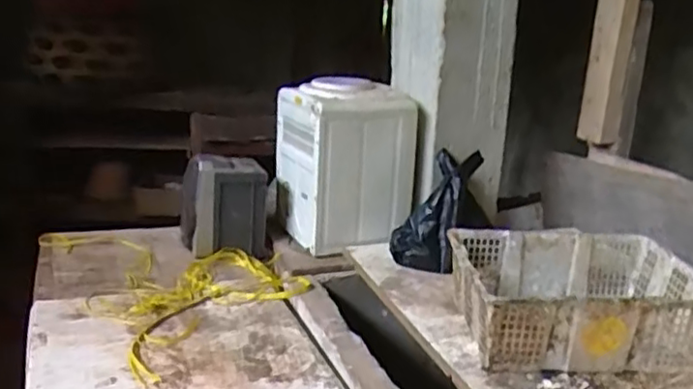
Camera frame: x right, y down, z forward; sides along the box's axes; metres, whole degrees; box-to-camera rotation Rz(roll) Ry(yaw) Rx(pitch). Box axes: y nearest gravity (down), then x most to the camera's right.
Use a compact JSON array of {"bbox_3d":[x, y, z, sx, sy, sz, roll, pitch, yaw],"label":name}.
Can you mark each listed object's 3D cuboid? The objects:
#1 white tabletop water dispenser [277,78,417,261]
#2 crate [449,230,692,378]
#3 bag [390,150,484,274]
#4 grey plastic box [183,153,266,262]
[{"bbox_3d":[-0.004,-0.098,1.848,0.308,0.424,0.327,-4,18,-24],"label":"white tabletop water dispenser"},{"bbox_3d":[0.470,0.224,1.354,0.473,0.176,0.333,2,16,-3],"label":"crate"},{"bbox_3d":[0.230,0.031,1.679,0.162,0.345,0.112,13,-21,33],"label":"bag"},{"bbox_3d":[-0.342,0.032,1.828,0.253,0.261,0.158,0,17,-10],"label":"grey plastic box"}]

